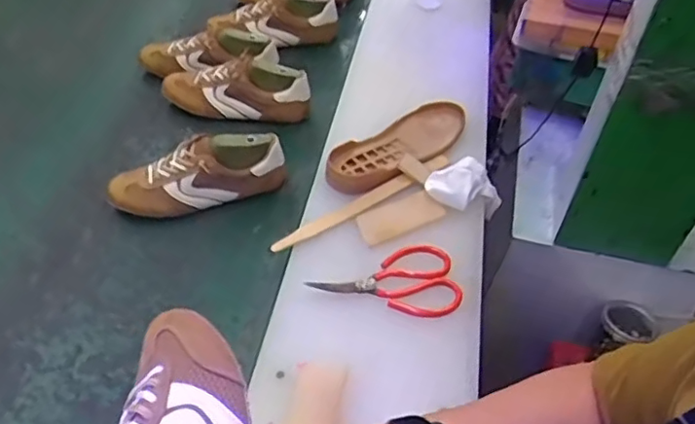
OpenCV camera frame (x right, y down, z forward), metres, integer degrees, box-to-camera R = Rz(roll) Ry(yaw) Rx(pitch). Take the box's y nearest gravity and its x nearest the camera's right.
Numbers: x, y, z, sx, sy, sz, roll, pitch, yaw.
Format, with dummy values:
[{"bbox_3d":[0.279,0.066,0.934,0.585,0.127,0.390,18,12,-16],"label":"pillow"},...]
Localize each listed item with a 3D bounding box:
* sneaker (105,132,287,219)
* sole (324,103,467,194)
[{"bbox_3d":[-0.220,-0.054,0.892,0.257,0.101,0.076,-11,49,-14],"label":"sneaker"},{"bbox_3d":[0.075,-0.102,0.910,0.253,0.027,0.092,-35,56,-30],"label":"sole"}]

